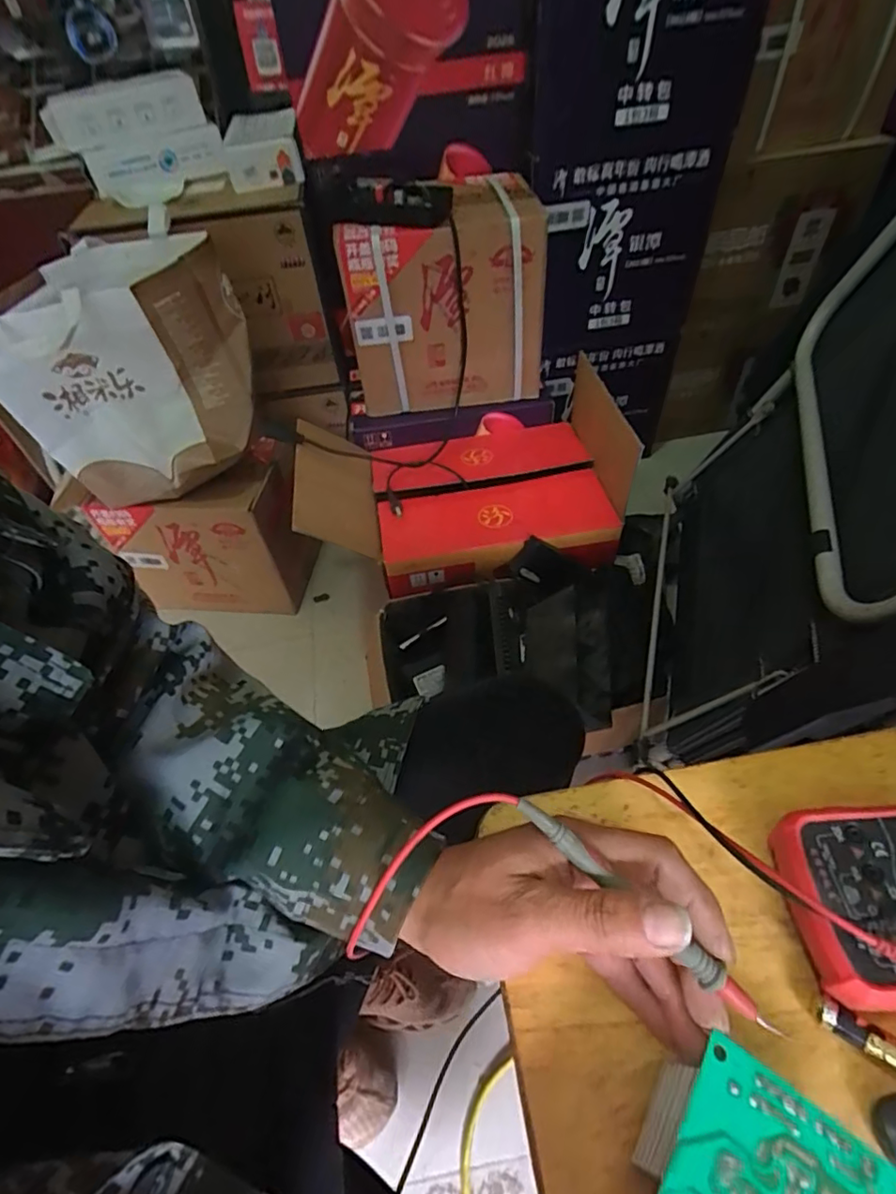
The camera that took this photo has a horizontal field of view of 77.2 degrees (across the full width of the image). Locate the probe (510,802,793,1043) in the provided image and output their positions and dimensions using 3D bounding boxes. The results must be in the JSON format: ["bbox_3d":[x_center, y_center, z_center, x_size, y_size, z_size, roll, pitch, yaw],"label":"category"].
[{"bbox_3d":[0.085,0.138,0.245,0.137,0.007,0.010,40,62,9],"label":"probe"}]

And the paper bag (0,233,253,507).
[{"bbox_3d":[-0.459,-0.330,0.853,0.277,0.292,0.234,1,51,6],"label":"paper bag"}]

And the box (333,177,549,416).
[{"bbox_3d":[0.000,-0.482,0.924,0.298,0.282,0.190,-2,51,3],"label":"box"}]

